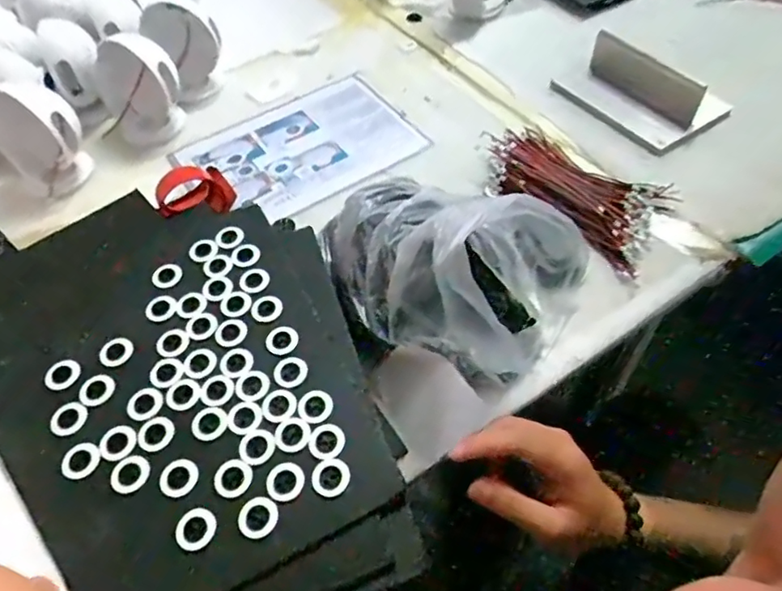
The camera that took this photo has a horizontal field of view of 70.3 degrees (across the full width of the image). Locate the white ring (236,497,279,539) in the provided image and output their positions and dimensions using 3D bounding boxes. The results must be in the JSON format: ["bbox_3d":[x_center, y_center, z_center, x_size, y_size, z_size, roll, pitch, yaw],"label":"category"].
[{"bbox_3d":[-0.098,0.162,0.406,0.027,0.004,0.028,-2,54,3],"label":"white ring"}]

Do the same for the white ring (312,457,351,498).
[{"bbox_3d":[-0.046,0.138,0.423,0.030,0.004,0.028,-2,54,3],"label":"white ring"}]

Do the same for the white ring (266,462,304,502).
[{"bbox_3d":[-0.081,0.142,0.423,0.028,0.005,0.028,-2,54,3],"label":"white ring"}]

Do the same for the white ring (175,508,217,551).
[{"bbox_3d":[-0.143,0.171,0.406,0.028,0.004,0.029,-2,54,3],"label":"white ring"}]

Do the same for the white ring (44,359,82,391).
[{"bbox_3d":[-0.290,0.070,0.489,0.031,0.006,0.028,-21,55,-10],"label":"white ring"}]

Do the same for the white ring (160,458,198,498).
[{"bbox_3d":[-0.164,0.140,0.428,0.029,0.004,0.029,-2,54,3],"label":"white ring"}]

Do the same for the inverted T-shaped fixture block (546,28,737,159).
[{"bbox_3d":[0.334,-0.289,0.759,0.139,0.065,0.223,-34,58,-18],"label":"inverted T-shaped fixture block"}]

